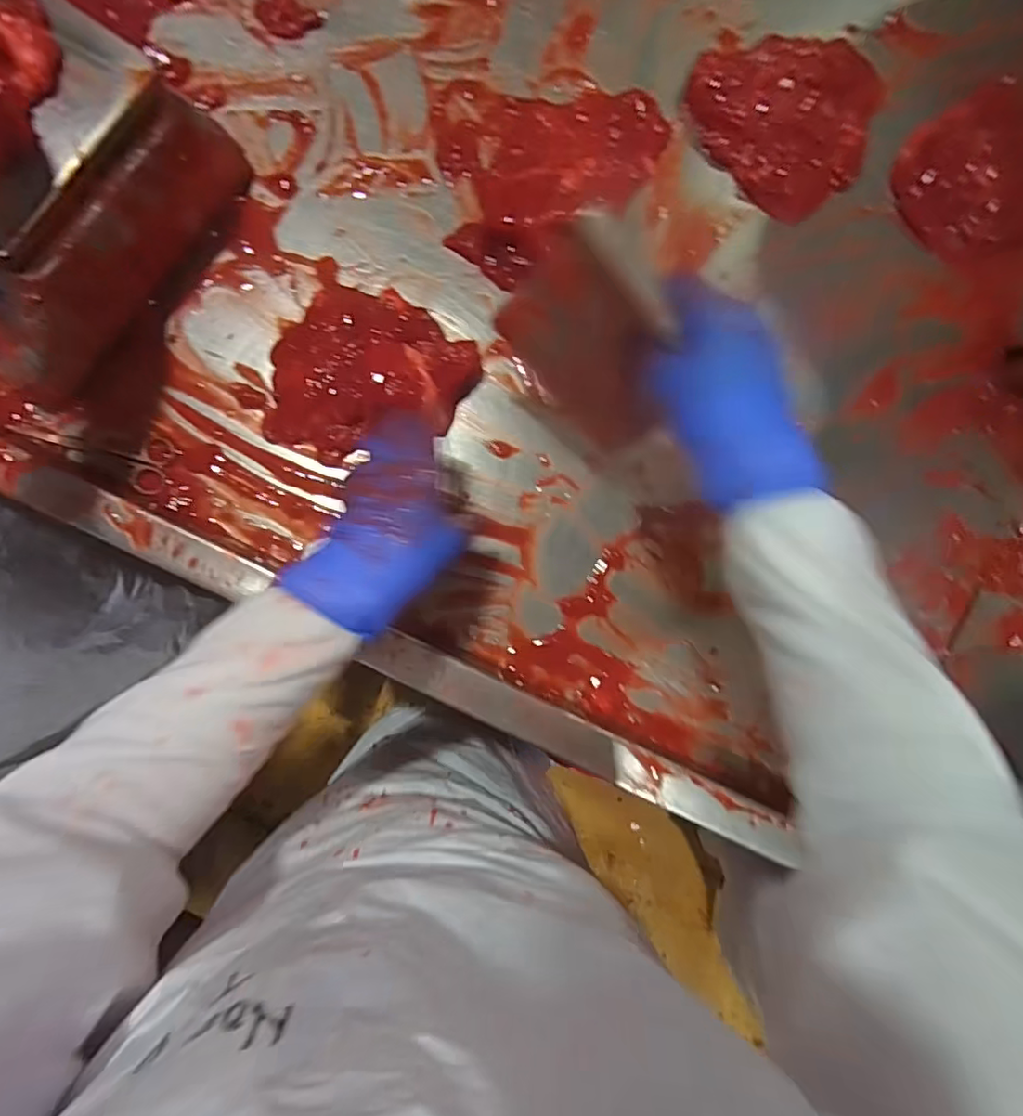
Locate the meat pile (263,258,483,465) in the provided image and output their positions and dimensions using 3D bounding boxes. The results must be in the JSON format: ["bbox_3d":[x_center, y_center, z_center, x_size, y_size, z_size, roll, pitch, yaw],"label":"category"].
[{"bbox_3d":[-0.131,-0.162,0.520,0.169,0.035,0.162,0,87,-4],"label":"meat pile"}]

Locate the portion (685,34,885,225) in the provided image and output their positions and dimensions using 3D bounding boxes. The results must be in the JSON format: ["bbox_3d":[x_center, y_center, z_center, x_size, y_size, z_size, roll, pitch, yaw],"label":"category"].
[{"bbox_3d":[0.285,-0.449,0.576,0.185,0.025,0.180,-37,91,-5],"label":"portion"}]

